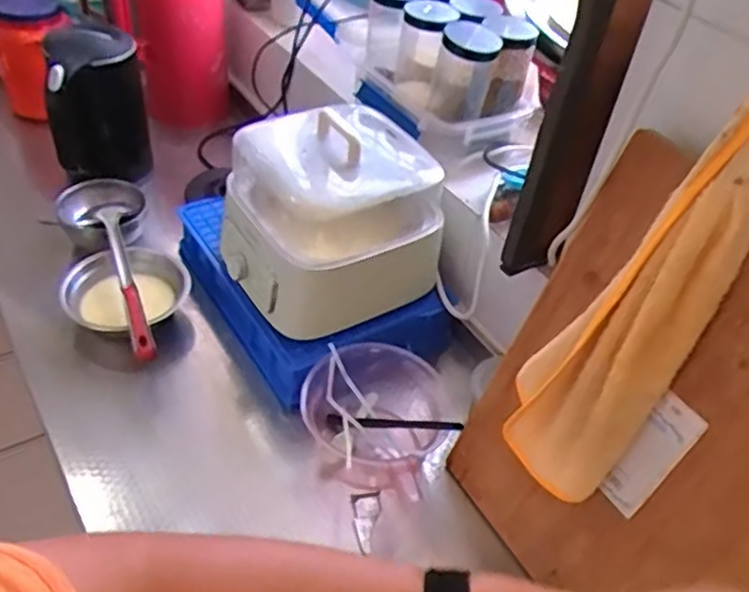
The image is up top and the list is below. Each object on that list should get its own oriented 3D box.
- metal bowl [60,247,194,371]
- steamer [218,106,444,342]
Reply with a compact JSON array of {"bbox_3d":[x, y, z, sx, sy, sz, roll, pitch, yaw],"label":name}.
[{"bbox_3d":[-0.334,0.021,0.951,0.155,0.098,0.168,-9,45,-17],"label":"metal bowl"},{"bbox_3d":[-0.048,-0.102,0.855,0.246,0.202,0.189,-18,48,-25],"label":"steamer"}]

